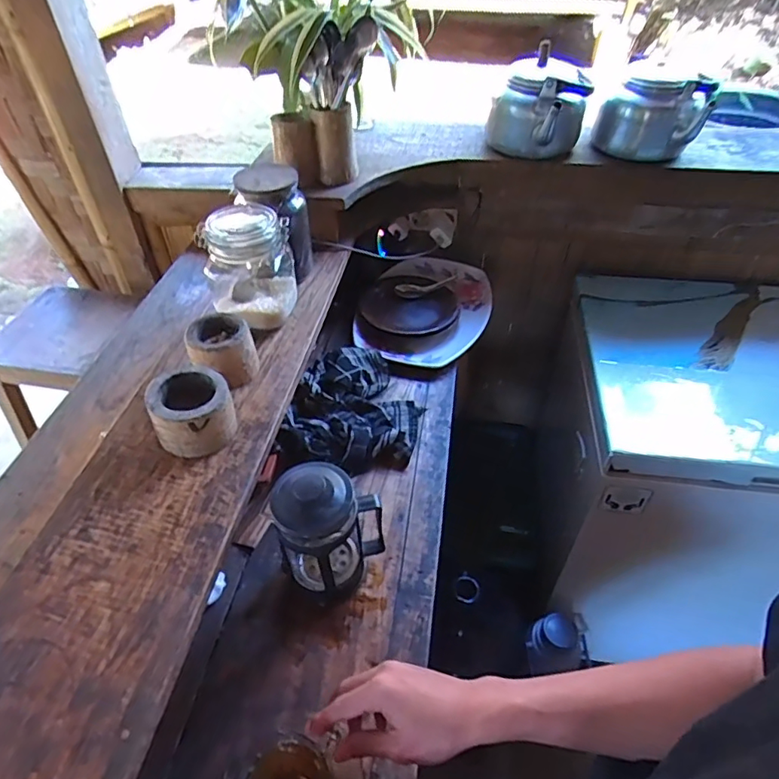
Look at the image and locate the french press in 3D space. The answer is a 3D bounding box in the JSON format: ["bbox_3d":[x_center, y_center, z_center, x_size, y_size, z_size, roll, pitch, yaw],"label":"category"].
[{"bbox_3d":[-0.076,0.161,0.607,0.089,0.175,0.100,31,52,28],"label":"french press"}]

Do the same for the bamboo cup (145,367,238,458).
[{"bbox_3d":[-0.230,0.022,0.616,0.085,0.058,0.095,-20,48,-19],"label":"bamboo cup"}]

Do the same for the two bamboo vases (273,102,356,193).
[{"bbox_3d":[-0.123,-0.406,0.882,0.137,0.105,0.087,-9,45,-9],"label":"two bamboo vases"}]

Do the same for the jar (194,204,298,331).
[{"bbox_3d":[-0.195,-0.171,0.744,0.120,0.136,0.105,-9,45,-9],"label":"jar"}]

